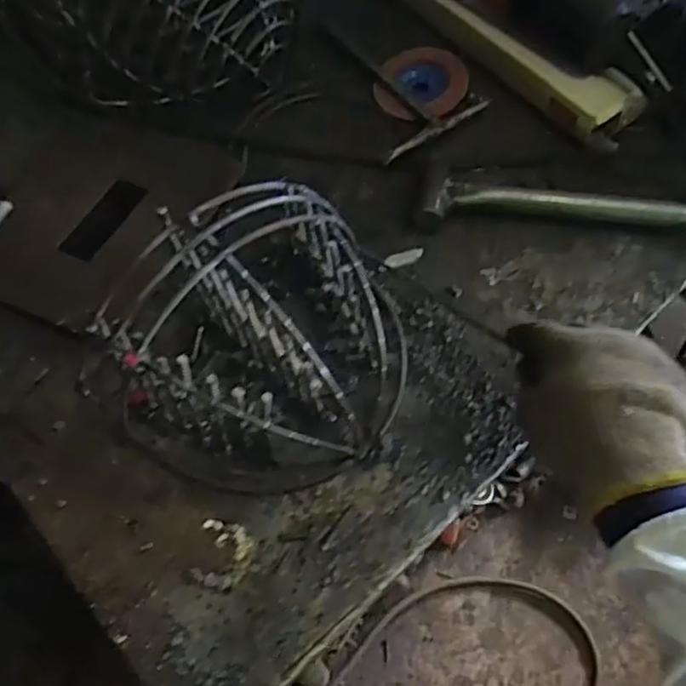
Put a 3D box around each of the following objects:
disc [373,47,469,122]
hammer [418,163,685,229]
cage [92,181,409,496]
[{"bbox_3d":[0.081,-0.268,0.668,0.090,0.016,0.092,-1,61,2],"label":"disc"},{"bbox_3d":[0.186,-0.124,0.567,0.234,0.027,0.057,7,62,6],"label":"hammer"},{"bbox_3d":[-0.047,-0.009,0.466,0.183,0.125,0.216,21,64,13],"label":"cage"}]

